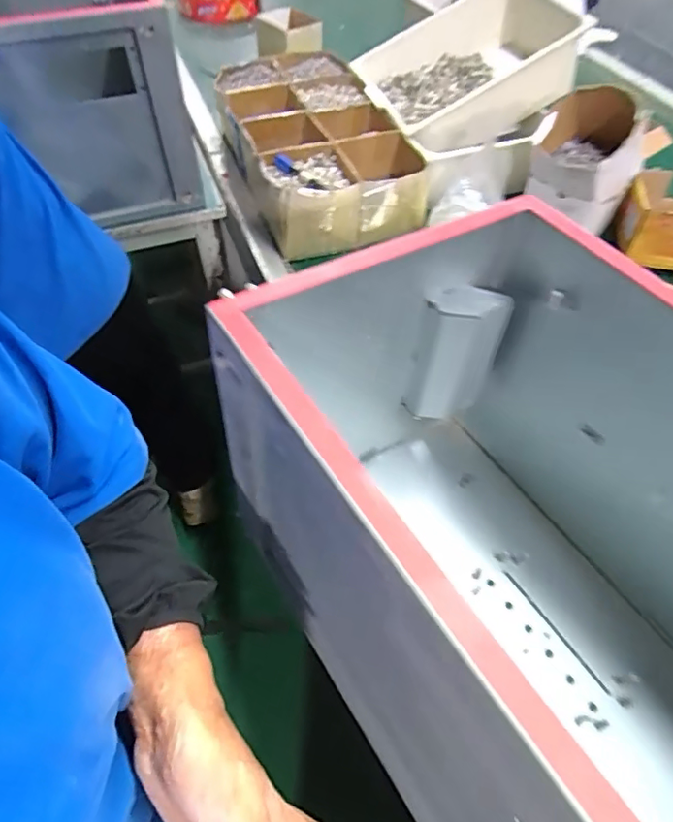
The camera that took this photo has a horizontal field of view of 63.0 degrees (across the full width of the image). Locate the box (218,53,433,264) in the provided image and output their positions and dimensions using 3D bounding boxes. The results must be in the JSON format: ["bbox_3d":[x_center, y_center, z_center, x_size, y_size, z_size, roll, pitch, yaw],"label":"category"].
[{"bbox_3d":[-0.056,-0.509,1.025,0.272,0.107,0.529,-17,54,-13],"label":"box"}]

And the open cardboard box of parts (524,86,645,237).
[{"bbox_3d":[0.410,-0.417,0.892,0.159,0.139,0.145,21,55,15],"label":"open cardboard box of parts"}]

